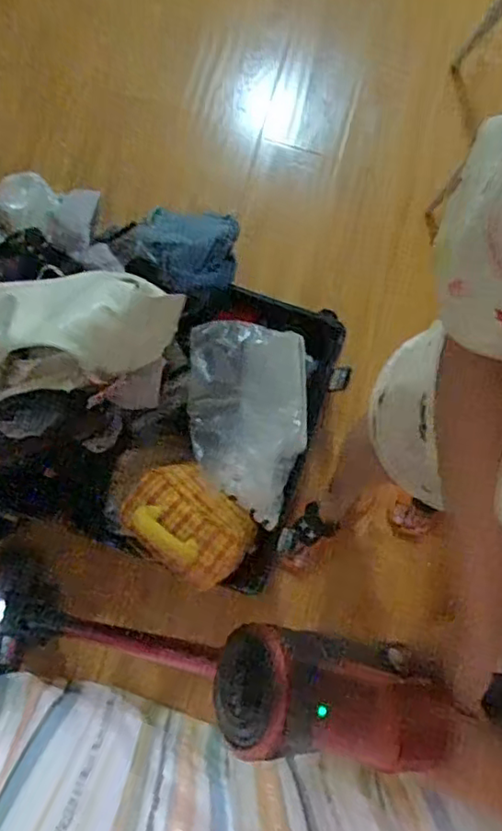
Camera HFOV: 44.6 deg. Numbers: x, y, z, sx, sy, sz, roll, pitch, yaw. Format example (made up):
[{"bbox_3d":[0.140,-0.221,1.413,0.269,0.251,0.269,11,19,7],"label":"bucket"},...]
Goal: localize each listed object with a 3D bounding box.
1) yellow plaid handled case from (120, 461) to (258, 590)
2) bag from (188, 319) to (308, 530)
[{"bbox_3d":[-0.108,0.198,1.113,0.248,0.106,0.201,33,58,-18],"label":"yellow plaid handled case"},{"bbox_3d":[-0.005,0.015,1.134,0.243,0.084,0.364,3,87,-19],"label":"bag"}]

